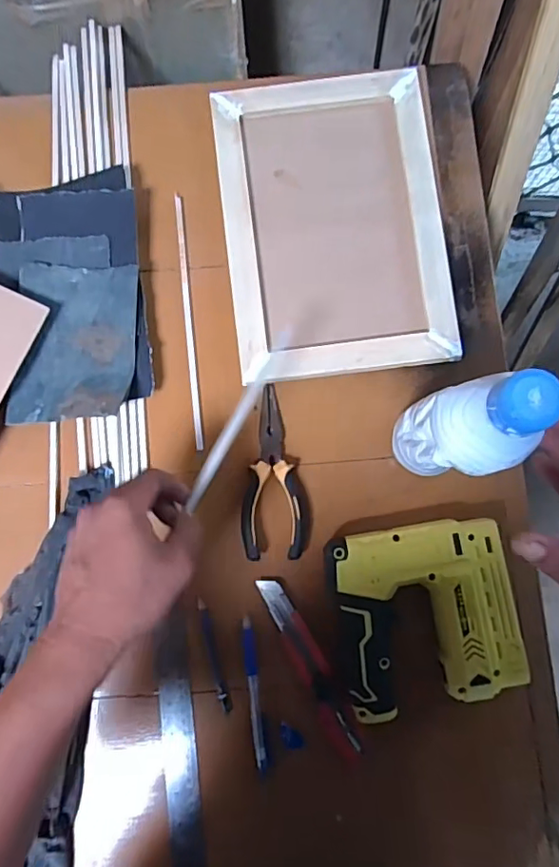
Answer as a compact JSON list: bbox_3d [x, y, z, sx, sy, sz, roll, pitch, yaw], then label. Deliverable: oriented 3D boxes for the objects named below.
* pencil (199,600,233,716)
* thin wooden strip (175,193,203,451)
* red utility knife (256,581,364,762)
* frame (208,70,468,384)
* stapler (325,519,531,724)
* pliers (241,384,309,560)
[{"bbox_3d":[-0.060,0.200,0.488,0.011,0.004,0.102,-15,84,-1],"label":"pencil"},{"bbox_3d":[-0.089,-0.111,0.524,0.008,0.004,0.252,-6,84,0],"label":"thin wooden strip"},{"bbox_3d":[0.029,0.209,0.481,0.027,0.010,0.170,-26,84,-2],"label":"red utility knife"},{"bbox_3d":[0.052,-0.205,0.526,0.205,0.013,0.298,-7,84,0],"label":"frame"},{"bbox_3d":[0.124,0.155,0.468,0.149,0.046,0.148,-10,84,0],"label":"stapler"},{"bbox_3d":[-0.005,0.034,0.498,0.059,0.013,0.157,-1,84,1],"label":"pliers"}]

